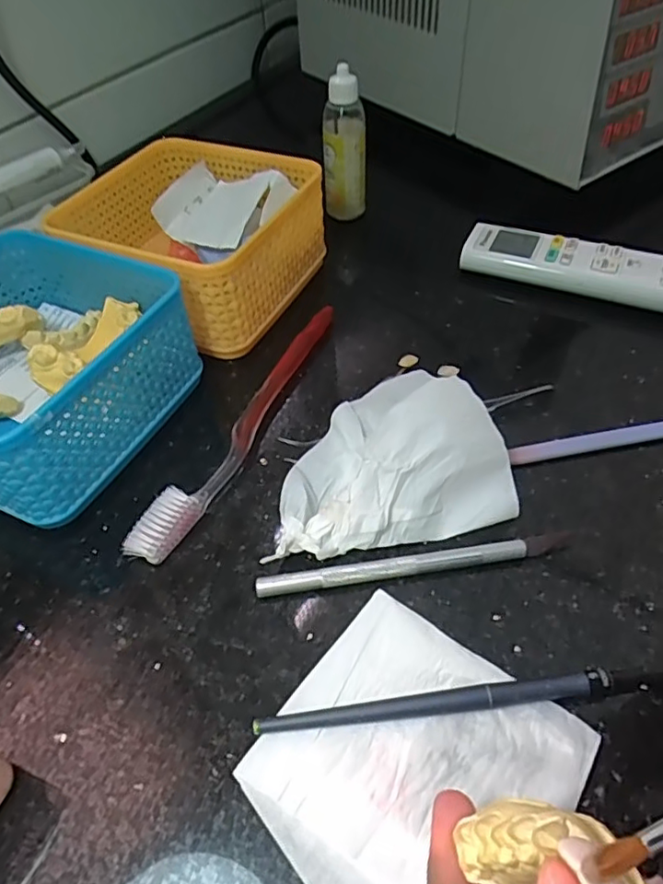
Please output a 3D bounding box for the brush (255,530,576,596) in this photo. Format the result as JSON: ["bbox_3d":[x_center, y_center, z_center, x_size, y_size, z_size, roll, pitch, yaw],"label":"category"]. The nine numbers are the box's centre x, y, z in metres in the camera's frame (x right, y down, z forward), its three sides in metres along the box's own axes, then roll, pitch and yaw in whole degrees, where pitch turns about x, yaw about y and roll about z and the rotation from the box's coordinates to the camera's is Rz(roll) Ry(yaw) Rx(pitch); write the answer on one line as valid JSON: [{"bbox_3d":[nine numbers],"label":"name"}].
[{"bbox_3d":[0.036,0.052,0.252,0.135,0.007,0.009,-8,49,-5],"label":"brush"}]

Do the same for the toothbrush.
[{"bbox_3d":[-0.041,-0.012,0.308,0.018,0.015,0.181,20,53,19],"label":"toothbrush"}]

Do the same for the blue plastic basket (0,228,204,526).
[{"bbox_3d":[-0.153,-0.039,0.304,0.126,0.065,0.126,19,52,18],"label":"blue plastic basket"}]

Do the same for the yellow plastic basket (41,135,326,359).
[{"bbox_3d":[-0.085,-0.125,0.375,0.129,0.066,0.131,19,52,18],"label":"yellow plastic basket"}]

